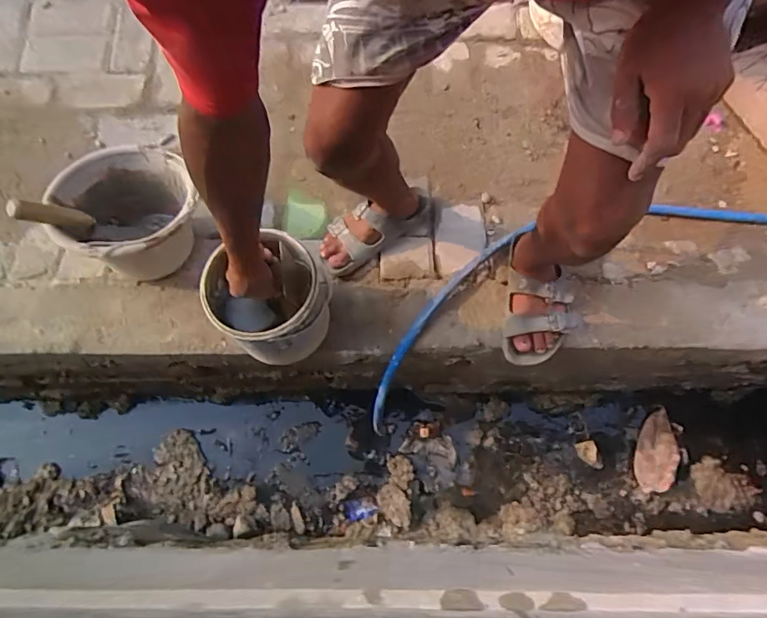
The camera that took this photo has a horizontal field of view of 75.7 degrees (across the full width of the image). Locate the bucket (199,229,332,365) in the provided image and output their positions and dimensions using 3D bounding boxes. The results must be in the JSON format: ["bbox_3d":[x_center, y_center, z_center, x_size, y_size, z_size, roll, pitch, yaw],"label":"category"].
[{"bbox_3d":[-0.186,-0.004,0.853,0.194,0.205,0.169,-11,72,-3],"label":"bucket"}]

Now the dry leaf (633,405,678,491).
[{"bbox_3d":[0.659,0.337,1.179,0.089,0.029,0.196,15,73,6],"label":"dry leaf"}]

